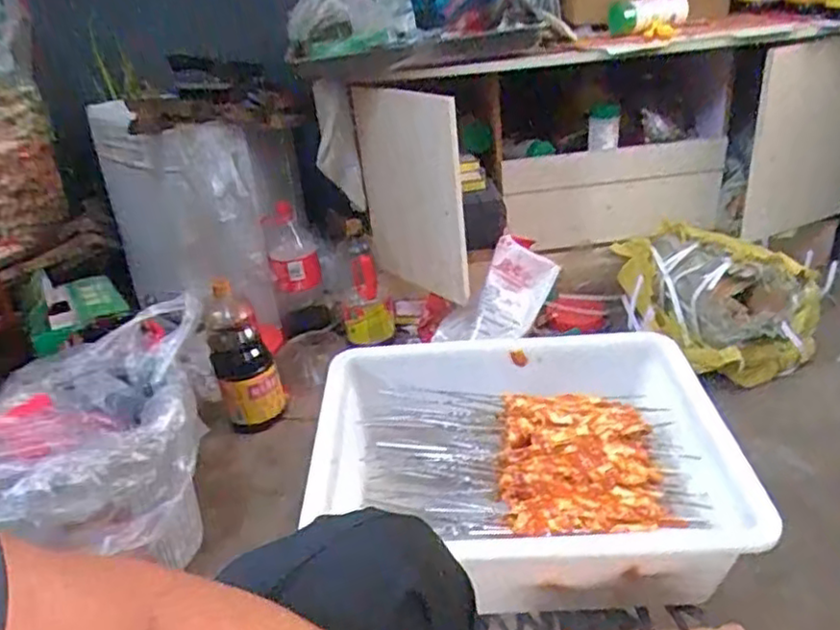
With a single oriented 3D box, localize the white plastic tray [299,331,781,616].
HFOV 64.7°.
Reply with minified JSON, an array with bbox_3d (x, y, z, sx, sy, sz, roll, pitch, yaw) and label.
[{"bbox_3d":[0.090,0.140,0.617,0.354,0.108,0.262,-4,29,4],"label":"white plastic tray"}]

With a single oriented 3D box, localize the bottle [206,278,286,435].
[{"bbox_3d":[-0.310,0.072,1.152,0.098,0.252,0.081,-16,31,-17],"label":"bottle"}]

